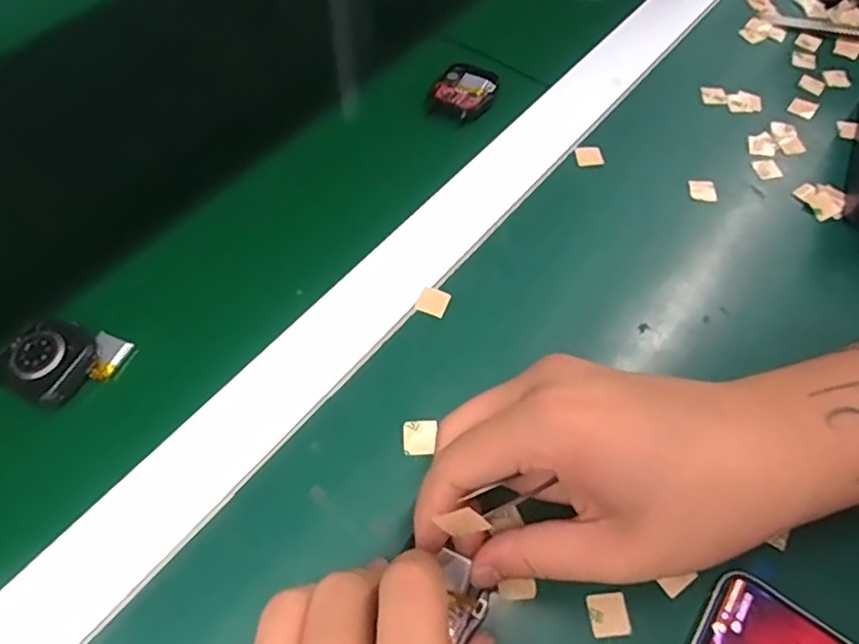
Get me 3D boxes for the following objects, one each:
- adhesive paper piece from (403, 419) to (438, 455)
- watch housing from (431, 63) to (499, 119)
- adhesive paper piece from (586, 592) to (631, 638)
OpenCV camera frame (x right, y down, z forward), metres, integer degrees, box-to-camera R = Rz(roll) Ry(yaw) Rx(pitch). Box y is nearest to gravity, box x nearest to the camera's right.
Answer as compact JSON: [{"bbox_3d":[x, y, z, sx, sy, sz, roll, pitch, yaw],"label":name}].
[{"bbox_3d":[-0.004,0.052,0.275,0.015,0.004,0.017,-7,54,7],"label":"adhesive paper piece"},{"bbox_3d":[0.024,-0.153,0.398,0.041,0.010,0.042,37,64,18],"label":"watch housing"},{"bbox_3d":[0.071,0.116,0.242,0.015,0.004,0.016,-3,59,-4],"label":"adhesive paper piece"}]

